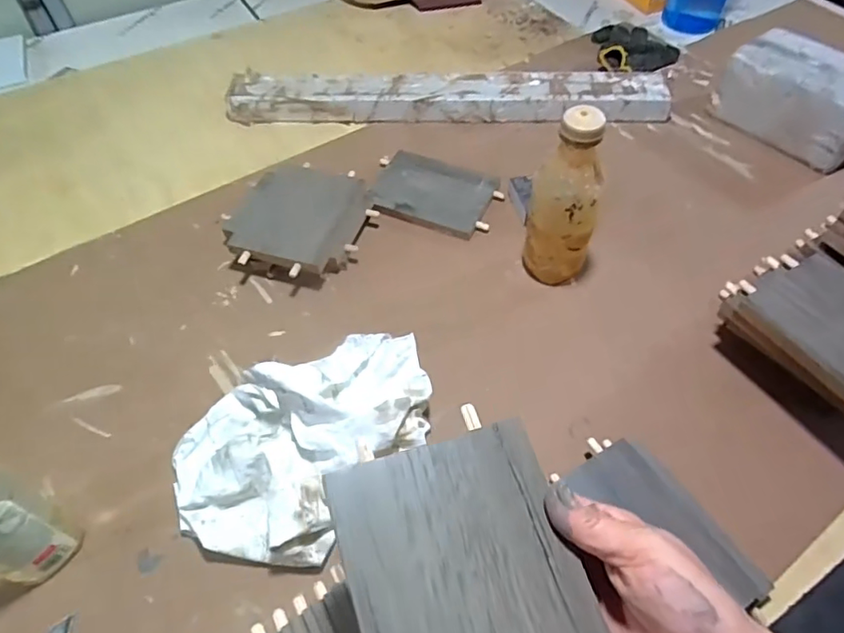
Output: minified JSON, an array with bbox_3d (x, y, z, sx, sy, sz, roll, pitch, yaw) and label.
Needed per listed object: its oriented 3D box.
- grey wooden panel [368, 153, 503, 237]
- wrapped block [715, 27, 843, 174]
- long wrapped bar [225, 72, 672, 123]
[{"bbox_3d":[0.016,-0.162,0.736,0.162,0.018,0.114,18,60,7],"label":"grey wooden panel"},{"bbox_3d":[0.541,-0.307,0.800,0.106,0.105,0.205,-33,59,-21],"label":"wrapped block"},{"bbox_3d":[0.038,-0.333,0.859,0.661,0.046,0.083,2,54,2],"label":"long wrapped bar"}]

